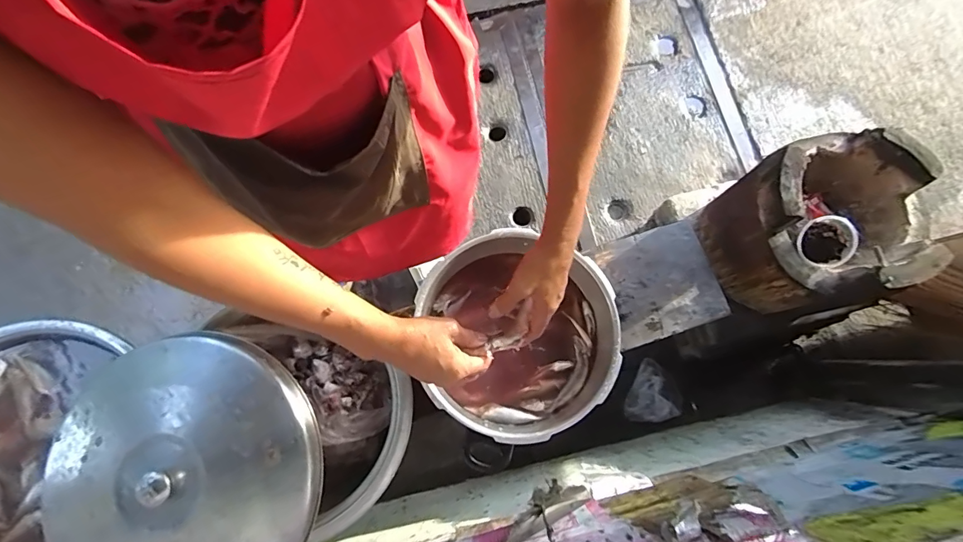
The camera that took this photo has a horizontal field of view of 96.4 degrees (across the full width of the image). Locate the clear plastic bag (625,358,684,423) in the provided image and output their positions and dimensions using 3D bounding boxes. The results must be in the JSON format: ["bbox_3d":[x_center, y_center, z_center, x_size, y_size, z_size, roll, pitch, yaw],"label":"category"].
[{"bbox_3d":[0.473,0.340,1.164,0.128,0.036,0.162,28,79,5],"label":"clear plastic bag"}]

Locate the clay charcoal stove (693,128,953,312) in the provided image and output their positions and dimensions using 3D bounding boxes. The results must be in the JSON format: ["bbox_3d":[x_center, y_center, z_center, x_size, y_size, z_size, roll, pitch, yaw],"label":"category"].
[{"bbox_3d":[0.678,-0.093,0.884,0.313,0.257,0.291,-16,78,-4],"label":"clay charcoal stove"}]

